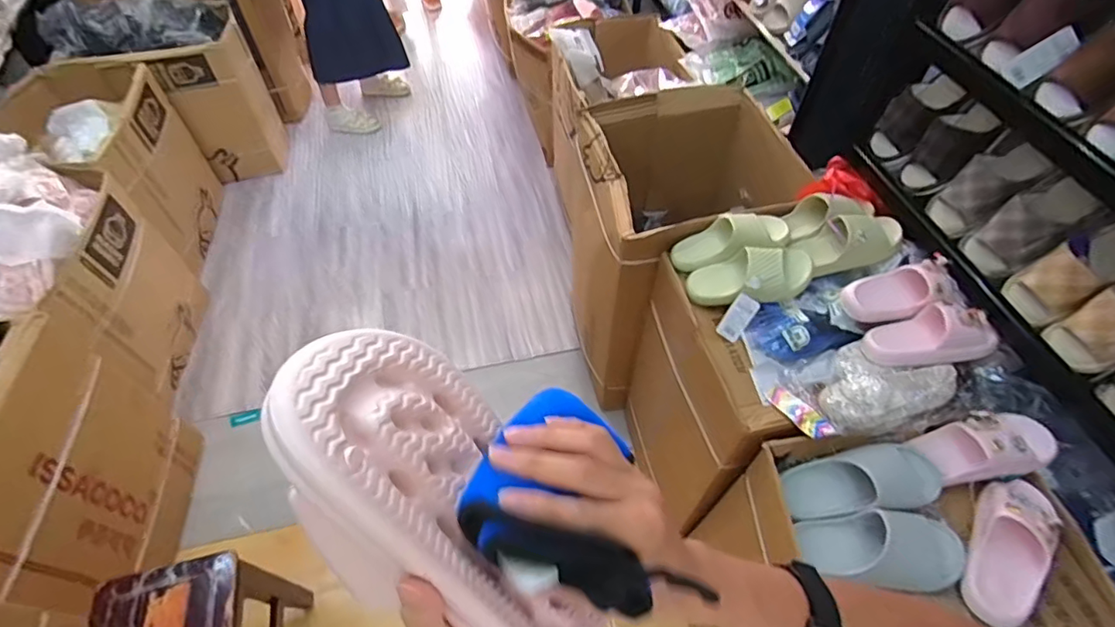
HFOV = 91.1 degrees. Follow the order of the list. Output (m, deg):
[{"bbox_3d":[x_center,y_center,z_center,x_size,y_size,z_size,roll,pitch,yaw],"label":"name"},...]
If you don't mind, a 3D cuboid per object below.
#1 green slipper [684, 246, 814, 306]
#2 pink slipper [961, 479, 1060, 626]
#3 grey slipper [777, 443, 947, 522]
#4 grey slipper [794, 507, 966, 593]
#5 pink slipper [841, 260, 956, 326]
[{"bbox_3d":[0.370,-0.070,1.075,0.230,0.086,0.085,-9,50,26],"label":"green slipper"},{"bbox_3d":[0.685,0.352,0.824,0.085,0.073,0.225,30,59,19],"label":"pink slipper"},{"bbox_3d":[0.502,0.270,0.890,0.262,0.052,0.098,-7,55,-6],"label":"grey slipper"},{"bbox_3d":[0.504,0.363,0.843,0.246,0.048,0.103,2,54,1],"label":"grey slipper"},{"bbox_3d":[0.612,-0.035,0.986,0.172,0.055,0.076,-18,53,17],"label":"pink slipper"}]

